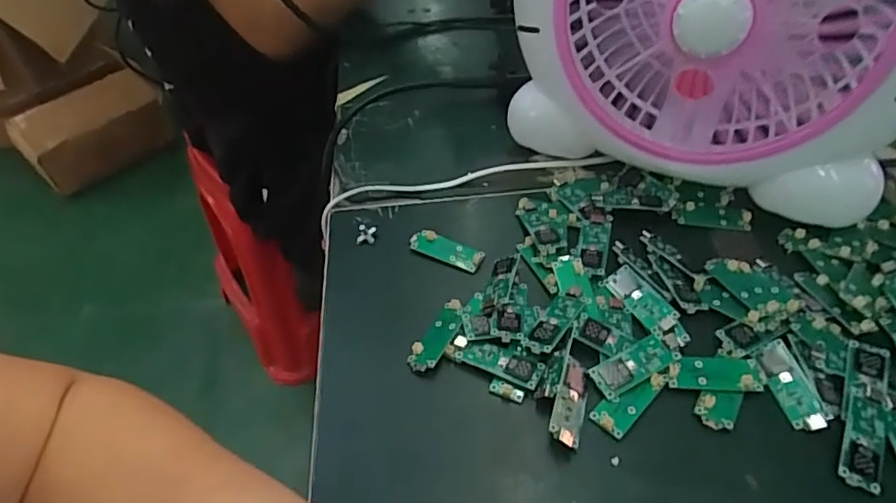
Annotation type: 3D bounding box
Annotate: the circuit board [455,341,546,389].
[{"bbox_3d":[0.029,0.062,0.320,0.048,0.004,0.017,18,50,19],"label":"circuit board"}]

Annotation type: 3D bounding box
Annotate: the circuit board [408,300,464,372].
[{"bbox_3d":[-0.006,0.049,0.337,0.018,0.009,0.050,20,51,21],"label":"circuit board"}]

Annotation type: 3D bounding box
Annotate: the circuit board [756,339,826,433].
[{"bbox_3d":[0.177,0.070,0.301,0.019,0.005,0.048,-4,46,0],"label":"circuit board"}]

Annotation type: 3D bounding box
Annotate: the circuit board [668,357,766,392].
[{"bbox_3d":[0.142,0.064,0.306,0.047,0.004,0.019,2,47,5],"label":"circuit board"}]

